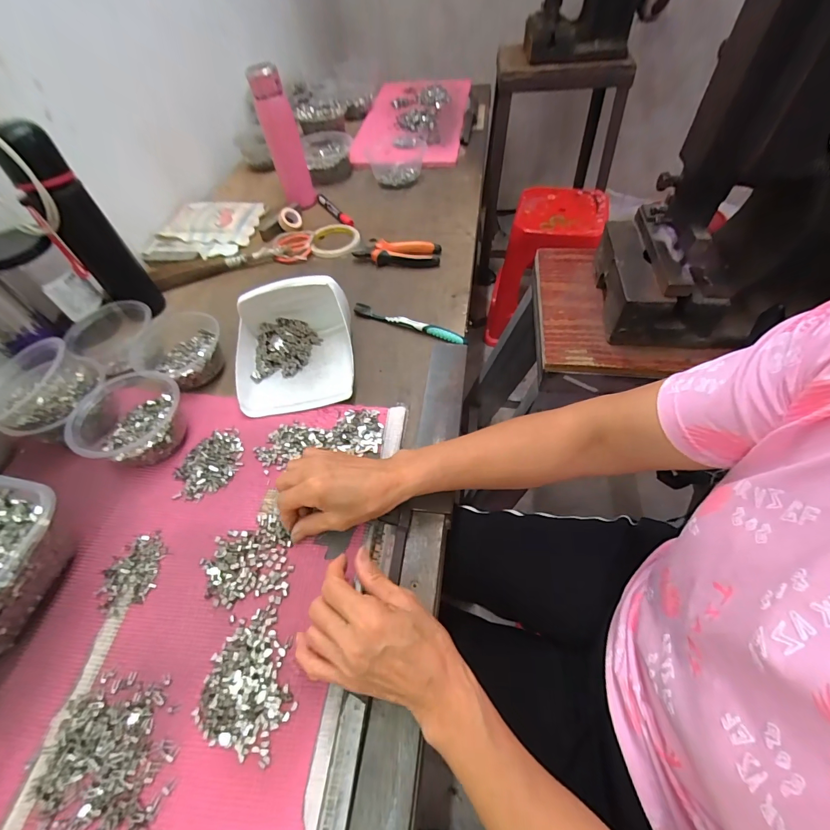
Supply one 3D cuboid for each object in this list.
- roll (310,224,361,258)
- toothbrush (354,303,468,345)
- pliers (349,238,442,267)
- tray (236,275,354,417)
[{"bbox_3d":[-0.149,-0.330,0.729,0.093,0.010,0.103,-5,53,1],"label":"roll"},{"bbox_3d":[-0.009,-0.135,0.574,0.181,0.011,0.018,19,58,16],"label":"toothbrush"},{"bbox_3d":[-0.031,-0.285,0.676,0.147,0.025,0.063,6,55,7],"label":"pliers"},{"bbox_3d":[-0.162,-0.101,0.512,0.149,0.086,0.174,-7,54,-2],"label":"tray"}]

